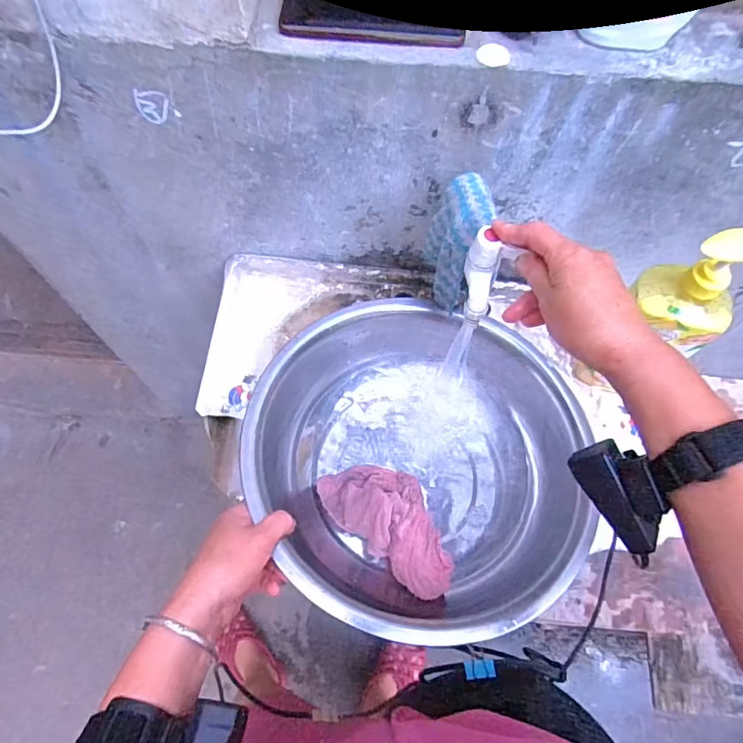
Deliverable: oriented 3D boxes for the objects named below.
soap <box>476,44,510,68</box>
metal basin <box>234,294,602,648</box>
[{"bbox_3d":[0.108,-0.279,0.434,0.028,0.004,0.027,8,66,2],"label":"soap"},{"bbox_3d":[0.048,0.087,0.548,0.332,0.133,0.324,1,66,-1],"label":"metal basin"}]

